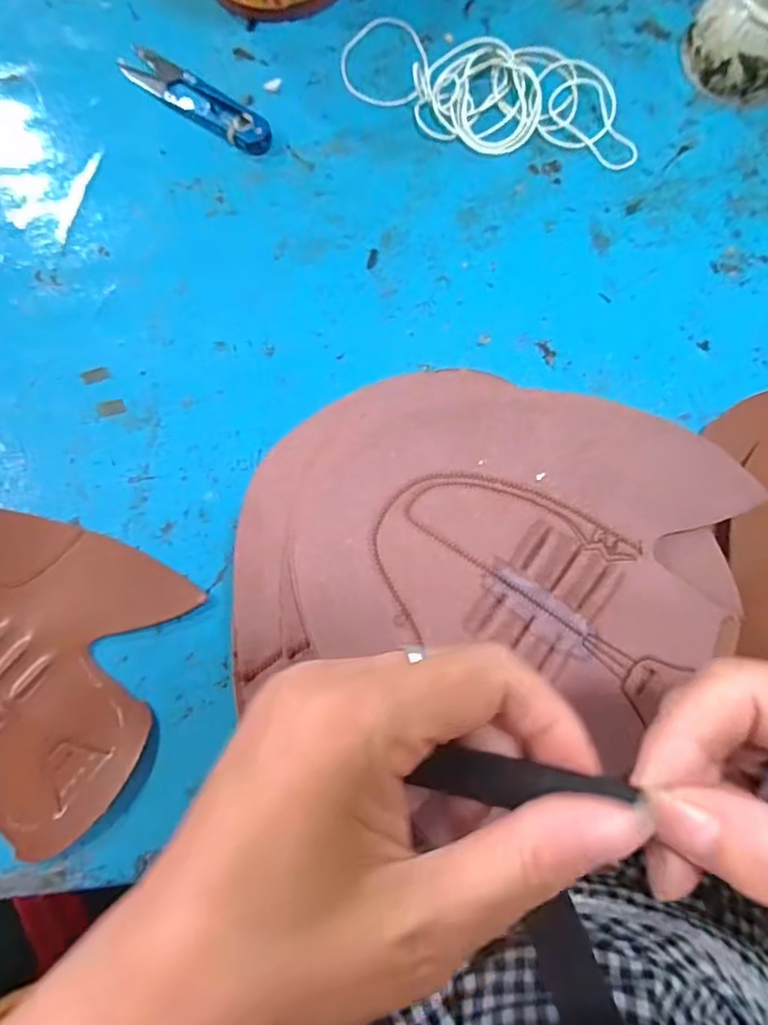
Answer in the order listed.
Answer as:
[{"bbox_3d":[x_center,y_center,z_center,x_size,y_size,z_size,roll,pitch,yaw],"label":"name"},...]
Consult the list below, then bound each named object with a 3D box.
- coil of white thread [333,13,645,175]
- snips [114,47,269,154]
[{"bbox_3d":[0.059,-0.242,0.333,0.170,0.009,0.072,16,79,4],"label":"coil of white thread"},{"bbox_3d":[-0.109,-0.240,0.336,0.106,0.008,0.024,37,81,8],"label":"snips"}]

